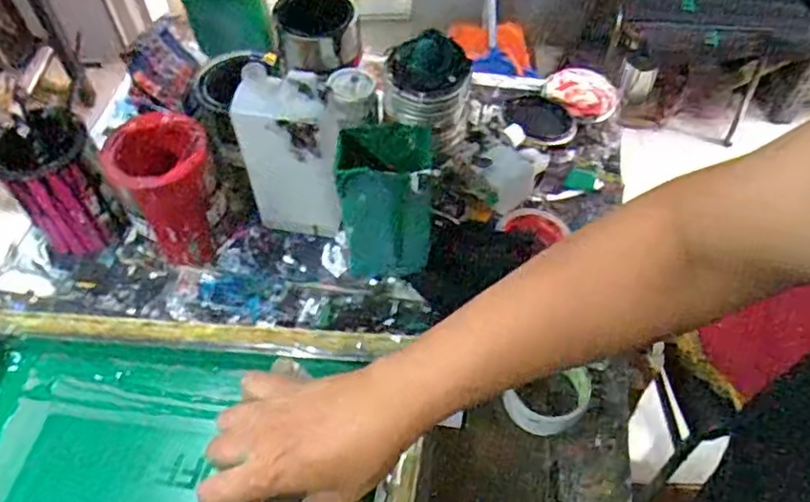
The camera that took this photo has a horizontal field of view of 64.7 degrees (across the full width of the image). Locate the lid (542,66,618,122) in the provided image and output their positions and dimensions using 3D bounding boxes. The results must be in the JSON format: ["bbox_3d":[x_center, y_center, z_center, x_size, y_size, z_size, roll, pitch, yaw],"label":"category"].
[{"bbox_3d":[0.260,-0.238,0.943,0.106,0.008,0.096,19,57,12],"label":"lid"}]

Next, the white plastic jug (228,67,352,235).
[{"bbox_3d":[-0.113,-0.103,0.707,0.110,0.201,0.064,7,55,4],"label":"white plastic jug"}]

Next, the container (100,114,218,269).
[{"bbox_3d":[-0.269,-0.067,0.743,0.112,0.147,0.114,-32,61,-19],"label":"container"}]

